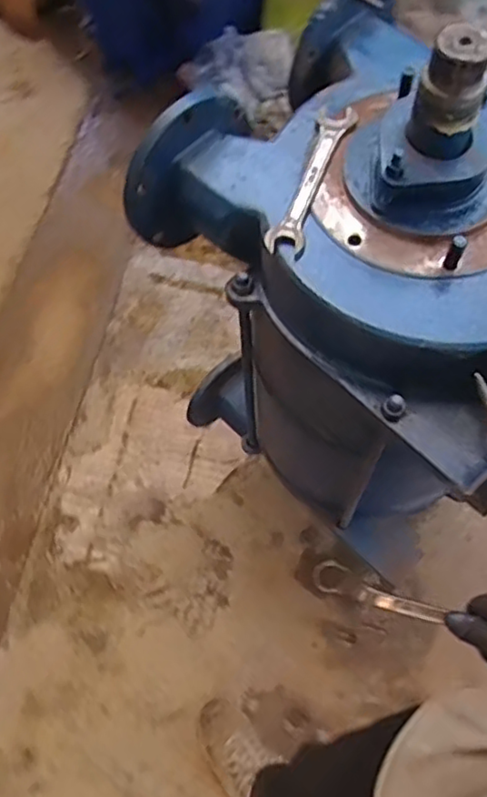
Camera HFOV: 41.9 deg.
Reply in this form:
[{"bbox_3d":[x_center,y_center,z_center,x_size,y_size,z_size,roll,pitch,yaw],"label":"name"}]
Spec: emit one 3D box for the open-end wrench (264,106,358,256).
[{"bbox_3d":[0.074,-0.239,0.687,0.041,0.012,0.203,18,69,9],"label":"open-end wrench"}]

